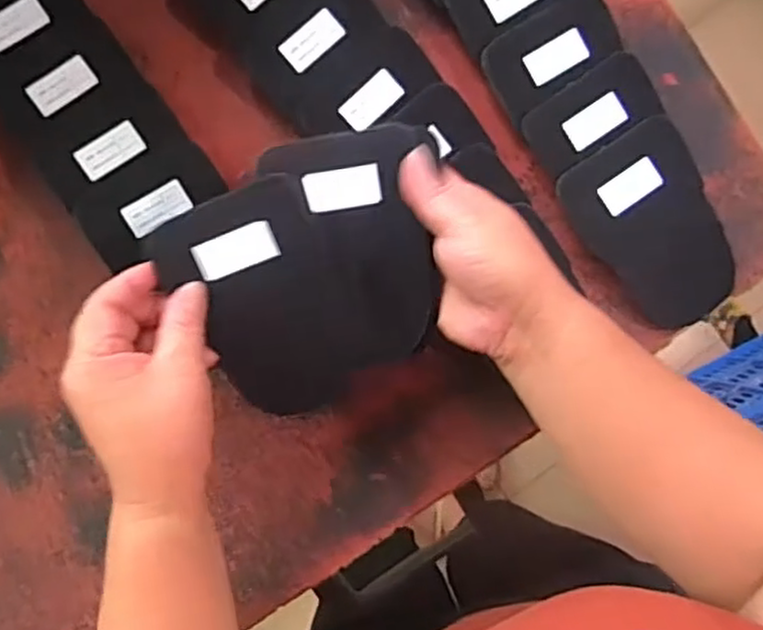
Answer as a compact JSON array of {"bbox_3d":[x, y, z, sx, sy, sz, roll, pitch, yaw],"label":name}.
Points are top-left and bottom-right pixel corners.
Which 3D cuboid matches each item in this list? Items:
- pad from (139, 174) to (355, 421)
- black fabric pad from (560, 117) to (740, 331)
[{"bbox_3d":[-0.066,-0.004,0.408,0.086,0.009,0.133,-23,103,-1],"label":"pad"},{"bbox_3d":[0.185,-0.057,0.475,0.087,0.013,0.129,-32,93,-3],"label":"black fabric pad"}]

